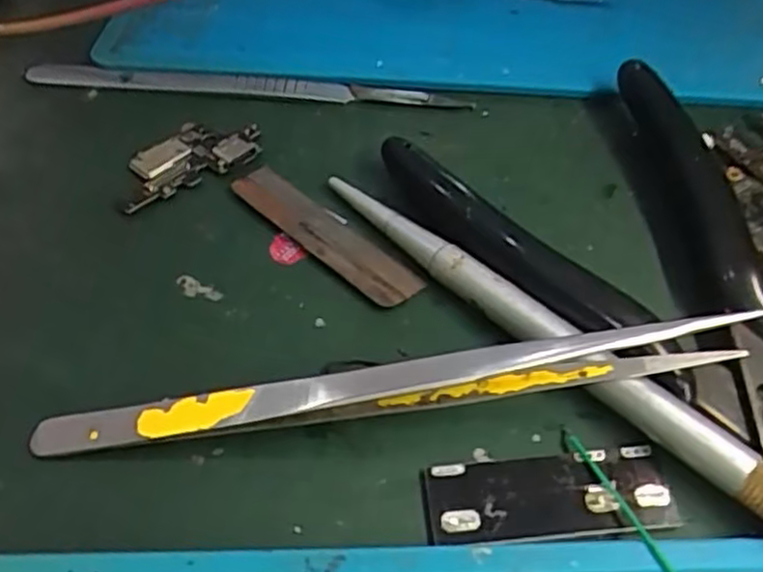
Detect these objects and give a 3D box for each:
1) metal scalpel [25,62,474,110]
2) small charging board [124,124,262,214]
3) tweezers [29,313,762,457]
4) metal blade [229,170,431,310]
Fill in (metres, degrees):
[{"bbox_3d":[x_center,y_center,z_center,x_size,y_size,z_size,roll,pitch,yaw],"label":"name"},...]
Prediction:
[{"bbox_3d":[-0.042,-0.059,0.213,0.130,0.006,0.008,6,50,6],"label":"metal scalpel"},{"bbox_3d":[-0.052,-0.035,0.194,0.037,0.004,0.023,-22,53,-17],"label":"small charging board"},{"bbox_3d":[-0.001,0.019,0.134,0.130,0.022,0.008,-3,48,0],"label":"tweezers"},{"bbox_3d":[-0.014,-0.014,0.176,0.057,0.004,0.013,34,58,29],"label":"metal blade"}]

